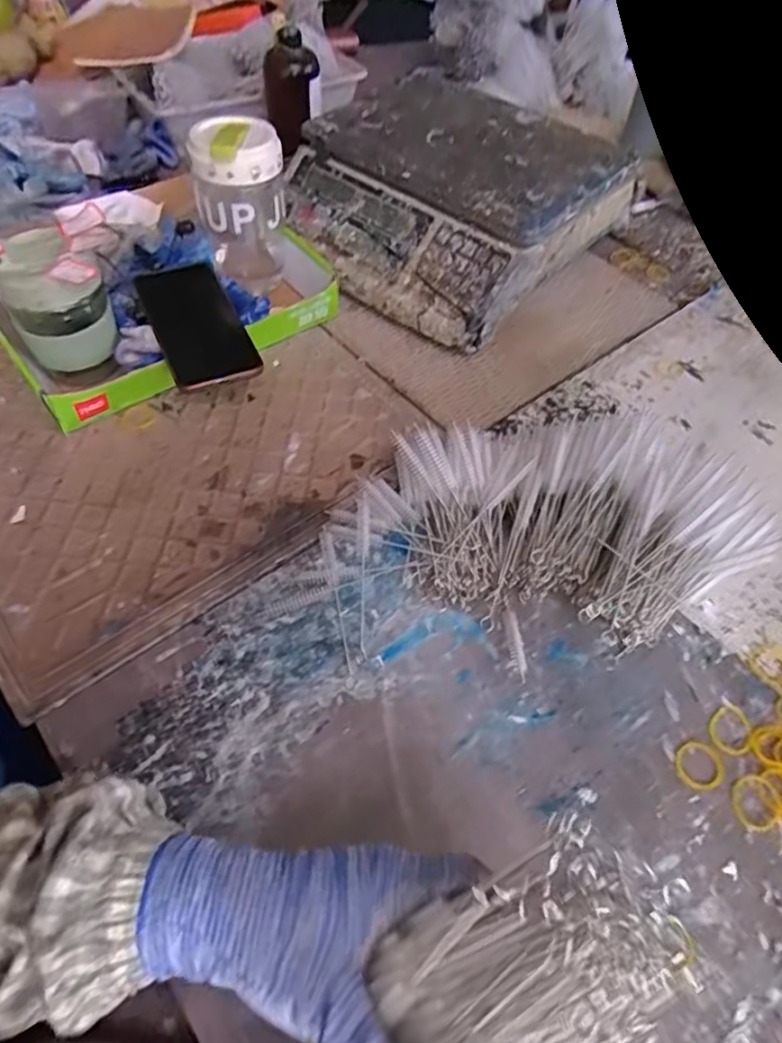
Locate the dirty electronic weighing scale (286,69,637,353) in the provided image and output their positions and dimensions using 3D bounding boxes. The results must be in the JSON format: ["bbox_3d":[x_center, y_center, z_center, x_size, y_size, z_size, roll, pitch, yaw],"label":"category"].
[{"bbox_3d":[0.059,-0.346,0.706,0.297,0.134,0.282,38,61,23],"label":"dirty electronic weighing scale"}]

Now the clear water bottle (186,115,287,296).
[{"bbox_3d":[-0.147,-0.302,0.634,0.083,0.154,0.075,-7,54,-7],"label":"clear water bottle"}]

